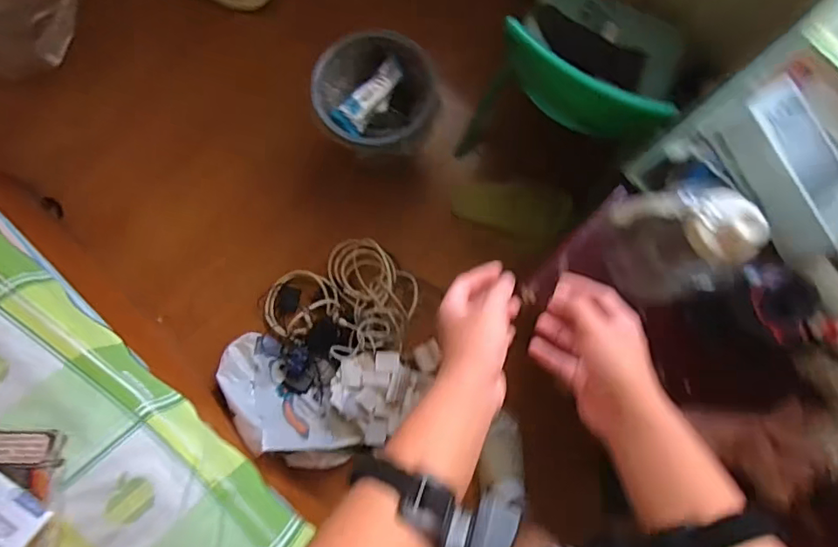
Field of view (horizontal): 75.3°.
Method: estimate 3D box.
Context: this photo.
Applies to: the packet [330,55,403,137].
[{"bbox_3d":[-0.088,-0.347,1.066,0.182,0.030,0.067,-50,126,-16],"label":"packet"}]

